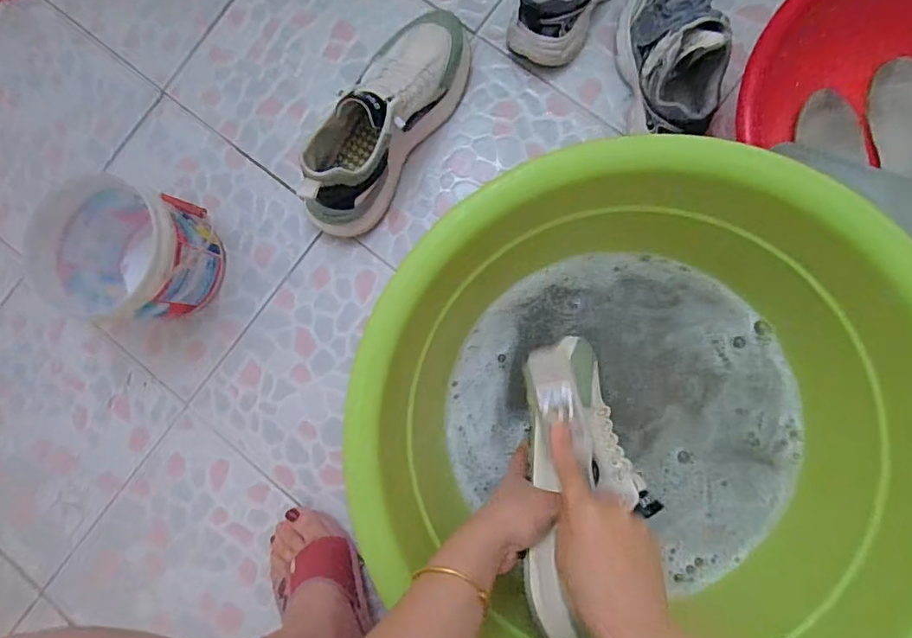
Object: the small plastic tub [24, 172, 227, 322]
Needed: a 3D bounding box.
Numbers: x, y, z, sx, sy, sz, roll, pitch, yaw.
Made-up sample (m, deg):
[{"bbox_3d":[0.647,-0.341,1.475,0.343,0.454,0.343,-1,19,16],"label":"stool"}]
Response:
[{"bbox_3d":[-0.358,-0.076,0.587,0.139,0.123,0.153,7,87,8],"label":"small plastic tub"}]

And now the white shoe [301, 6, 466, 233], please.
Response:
[{"bbox_3d":[-0.081,-0.226,0.587,0.082,0.109,0.275,33,90,9],"label":"white shoe"}]

